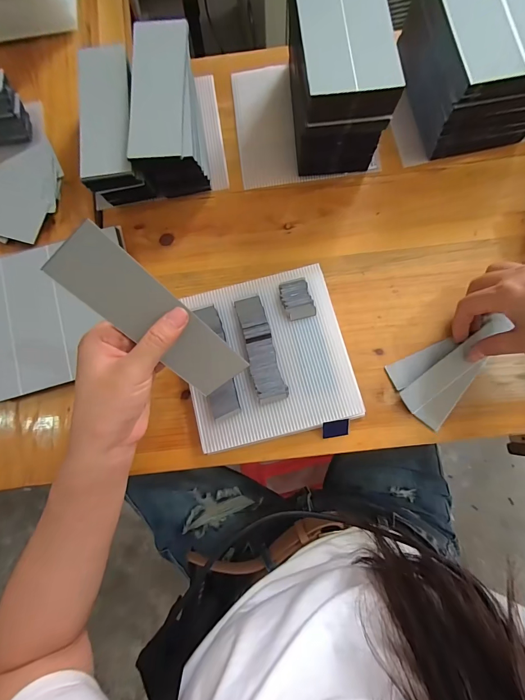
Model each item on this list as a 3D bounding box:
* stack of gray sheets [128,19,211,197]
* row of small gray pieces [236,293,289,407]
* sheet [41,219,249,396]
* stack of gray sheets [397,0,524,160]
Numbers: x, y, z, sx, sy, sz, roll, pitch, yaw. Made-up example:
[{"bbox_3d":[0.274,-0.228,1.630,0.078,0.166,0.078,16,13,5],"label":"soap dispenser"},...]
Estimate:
[{"bbox_3d":[-0.101,-0.252,0.355,0.068,0.081,0.154,-6,80,1],"label":"stack of gray sheets"},{"bbox_3d":[-0.002,-0.002,0.331,0.029,0.007,0.107,-16,80,-1],"label":"row of small gray pieces"},{"bbox_3d":[-0.079,-0.021,0.251,0.049,0.006,0.152,-37,122,15],"label":"sheet"},{"bbox_3d":[0.221,-0.306,0.346,0.104,0.093,0.154,-10,80,0],"label":"stack of gray sheets"}]

